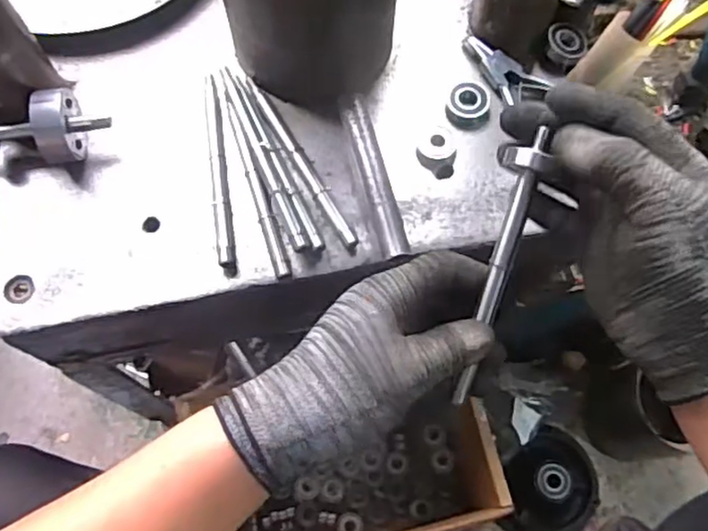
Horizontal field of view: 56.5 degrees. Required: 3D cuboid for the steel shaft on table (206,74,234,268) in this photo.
[{"bbox_3d":[-0.103,-0.076,0.500,0.010,0.008,0.162,-8,70,-4],"label":"steel shaft on table"}]

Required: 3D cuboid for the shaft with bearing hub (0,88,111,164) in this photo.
[{"bbox_3d":[-0.254,-0.101,0.487,0.144,0.047,0.055,-2,69,-1],"label":"shaft with bearing hub"}]

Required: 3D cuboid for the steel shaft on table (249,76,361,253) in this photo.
[{"bbox_3d":[-0.040,-0.081,0.503,0.012,0.014,0.163,-29,72,-11],"label":"steel shaft on table"}]

